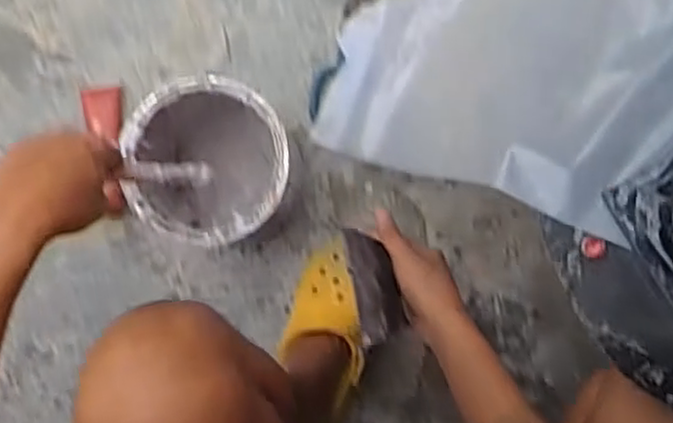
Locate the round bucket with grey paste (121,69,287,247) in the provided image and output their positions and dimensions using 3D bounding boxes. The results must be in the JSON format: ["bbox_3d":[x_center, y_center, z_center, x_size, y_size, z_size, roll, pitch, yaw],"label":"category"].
[{"bbox_3d":[-0.125,-0.050,0.803,0.161,0.203,0.161,0,89,1],"label":"round bucket with grey paste"}]

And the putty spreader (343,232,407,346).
[{"bbox_3d":[0.035,0.069,0.685,0.013,0.053,0.105,-17,81,46],"label":"putty spreader"}]

